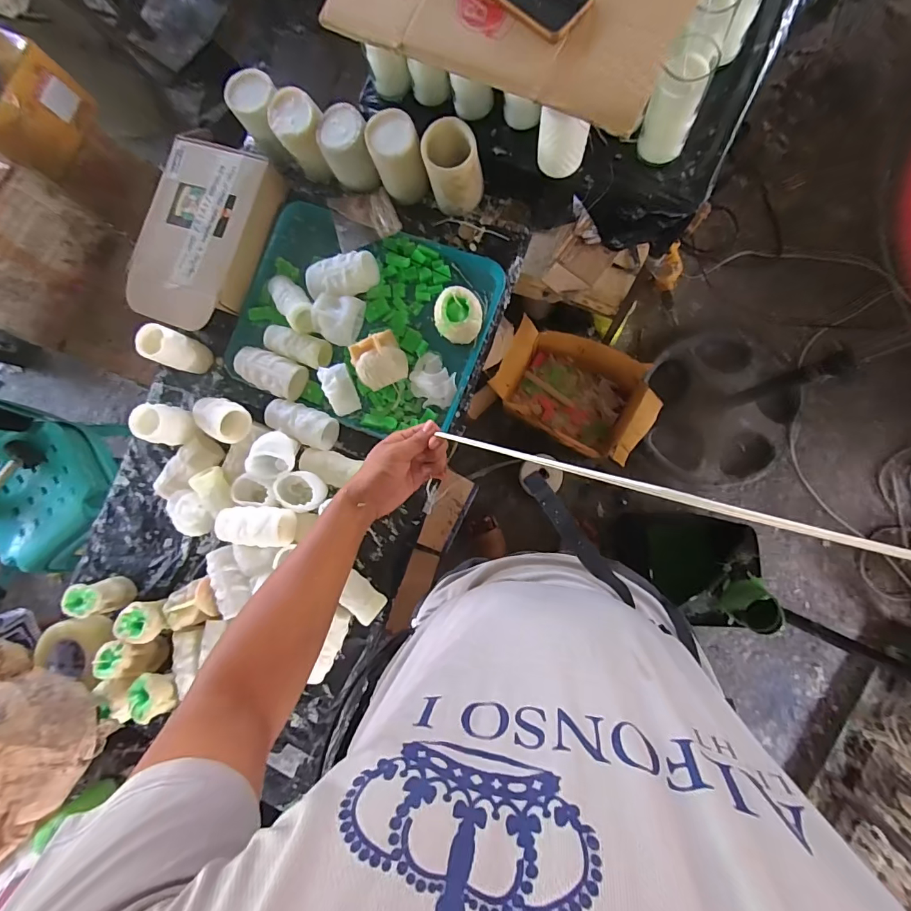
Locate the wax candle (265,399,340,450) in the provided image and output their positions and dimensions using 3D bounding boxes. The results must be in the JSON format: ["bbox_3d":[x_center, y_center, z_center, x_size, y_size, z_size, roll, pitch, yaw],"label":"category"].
[{"bbox_3d":[-0.265,-0.056,0.747,0.115,0.049,0.059,21,90,9],"label":"wax candle"}]

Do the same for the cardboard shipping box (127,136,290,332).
[{"bbox_3d":[-0.451,-0.386,0.776,0.195,0.059,0.316,19,89,9],"label":"cardboard shipping box"}]

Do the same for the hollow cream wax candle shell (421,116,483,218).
[{"bbox_3d":[-0.002,-0.459,0.701,0.082,0.109,0.087,-1,86,8],"label":"hollow cream wax candle shell"}]

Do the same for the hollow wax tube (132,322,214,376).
[{"bbox_3d":[-0.485,-0.182,0.756,0.046,0.114,0.060,22,90,9],"label":"hollow wax tube"}]

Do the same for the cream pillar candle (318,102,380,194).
[{"bbox_3d":[-0.176,-0.508,0.725,0.080,0.086,0.094,-21,84,6],"label":"cream pillar candle"}]

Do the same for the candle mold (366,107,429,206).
[{"bbox_3d":[-0.091,-0.482,0.711,0.074,0.120,0.079,-1,86,8],"label":"candle mold"}]

